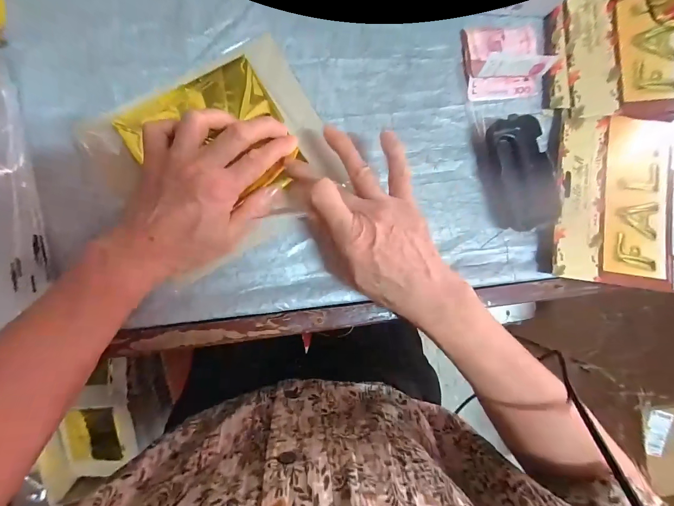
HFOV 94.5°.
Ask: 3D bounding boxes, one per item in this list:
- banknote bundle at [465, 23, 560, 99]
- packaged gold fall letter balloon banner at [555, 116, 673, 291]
[{"bbox_3d":[0.175,-0.199,0.317,0.080,0.026,0.071,-6,89,-8],"label":"banknote bundle"},{"bbox_3d":[0.308,-0.061,0.328,0.159,0.027,0.187,9,87,-8],"label":"packaged gold fall letter balloon banner"}]

